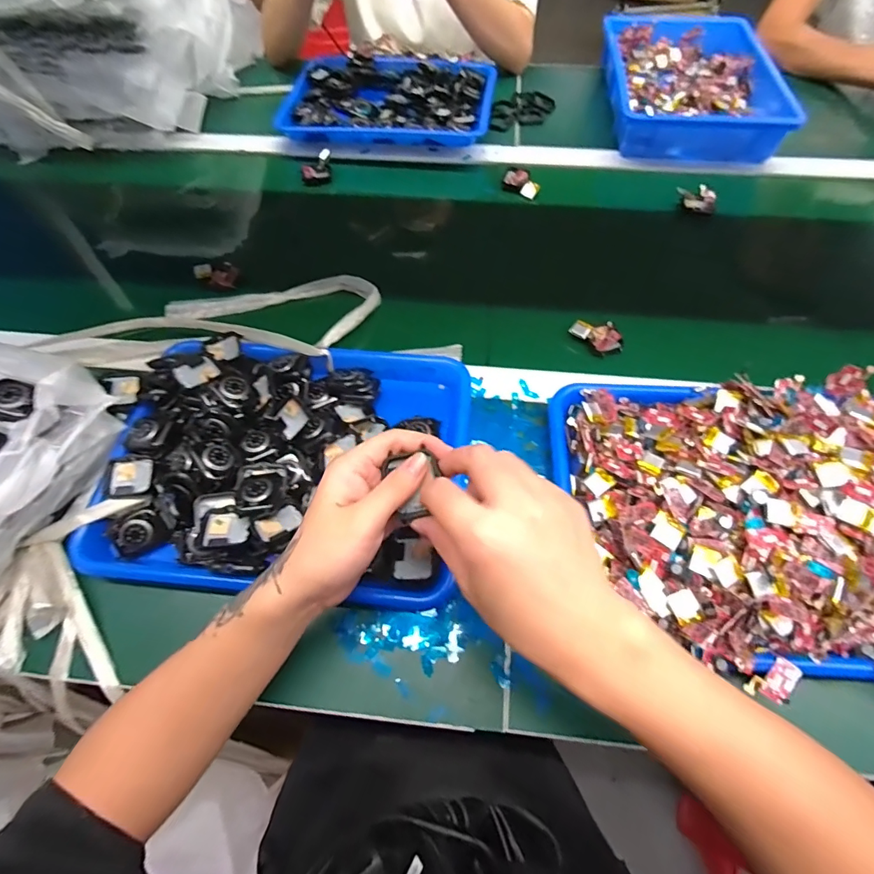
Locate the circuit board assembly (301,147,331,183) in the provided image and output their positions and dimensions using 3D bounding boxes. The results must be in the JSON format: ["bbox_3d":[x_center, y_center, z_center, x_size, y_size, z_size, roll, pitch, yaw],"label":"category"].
[{"bbox_3d":[-0.183,-0.411,0.682,0.048,0.041,0.026,-16,63,-7],"label":"circuit board assembly"}]

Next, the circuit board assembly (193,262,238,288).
[{"bbox_3d":[-0.284,-0.213,0.577,0.049,0.021,0.034,17,64,10],"label":"circuit board assembly"}]

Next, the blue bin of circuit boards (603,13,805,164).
[{"bbox_3d":[0.412,-0.587,0.741,0.252,0.063,0.352,5,63,4],"label":"blue bin of circuit boards"}]

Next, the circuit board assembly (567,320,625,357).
[{"bbox_3d":[0.187,-0.119,0.514,0.060,0.010,0.036,40,70,19],"label":"circuit board assembly"}]

